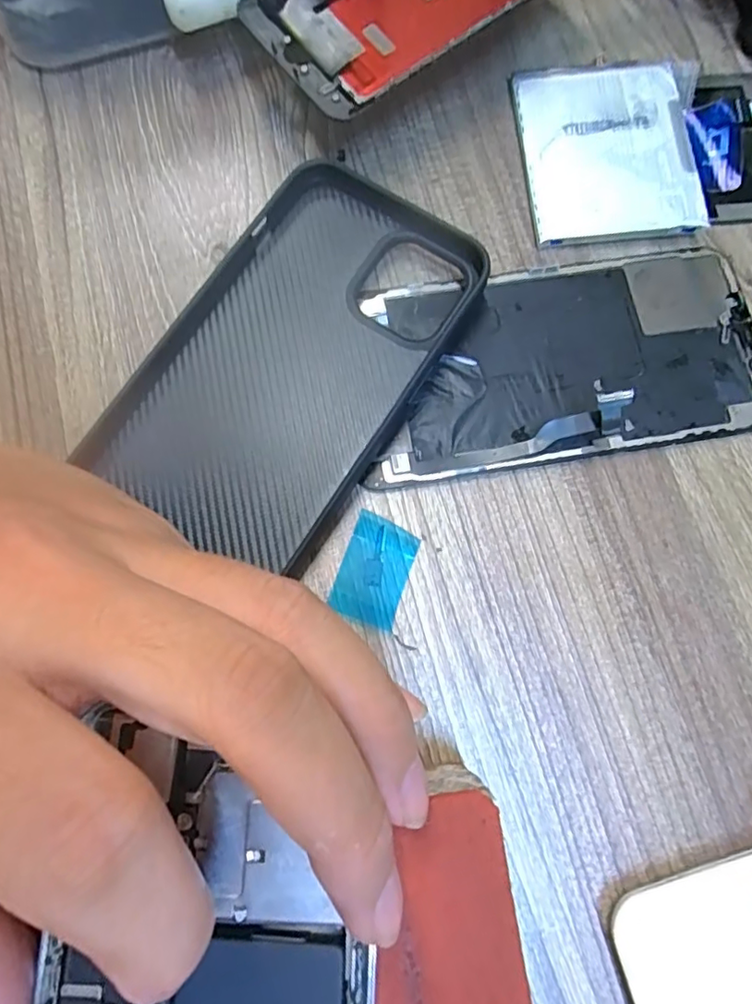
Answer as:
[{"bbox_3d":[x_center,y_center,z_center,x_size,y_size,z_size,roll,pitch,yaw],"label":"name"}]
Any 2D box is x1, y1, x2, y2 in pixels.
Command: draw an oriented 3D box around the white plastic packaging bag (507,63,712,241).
[{"bbox_3d":[0.092,-0.138,0.223,0.068,0.010,0.075,-3,77,-2],"label":"white plastic packaging bag"}]

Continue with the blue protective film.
[{"bbox_3d":[0.000,0.023,0.189,0.022,0.004,0.035,20,77,3],"label":"blue protective film"}]

